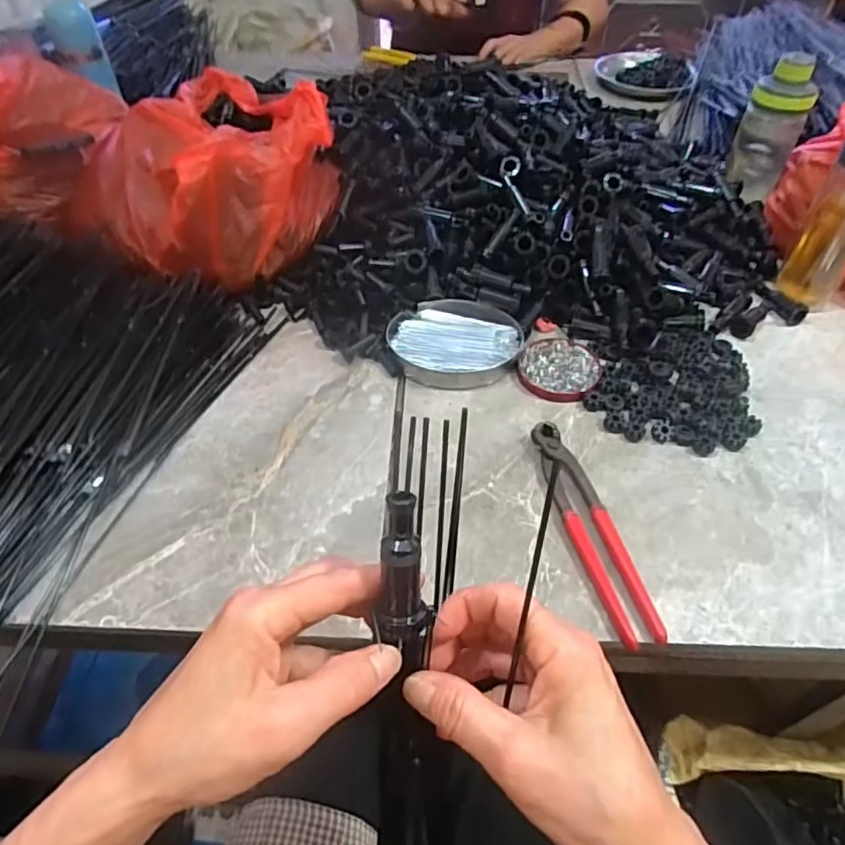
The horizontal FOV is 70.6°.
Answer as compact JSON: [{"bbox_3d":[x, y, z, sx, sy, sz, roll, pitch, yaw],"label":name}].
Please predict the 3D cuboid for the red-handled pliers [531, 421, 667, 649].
[{"bbox_3d":[0.134,0.080,0.480,0.037,0.016,0.199,-11,50,-10],"label":"red-handled pliers"}]

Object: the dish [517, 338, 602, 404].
[{"bbox_3d":[0.138,-0.055,0.606,0.078,0.009,0.080,0,49,0],"label":"dish"}]

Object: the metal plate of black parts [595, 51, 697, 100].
[{"bbox_3d":[0.418,-0.657,1.119,0.176,0.035,0.170,0,51,-1],"label":"metal plate of black parts"}]

